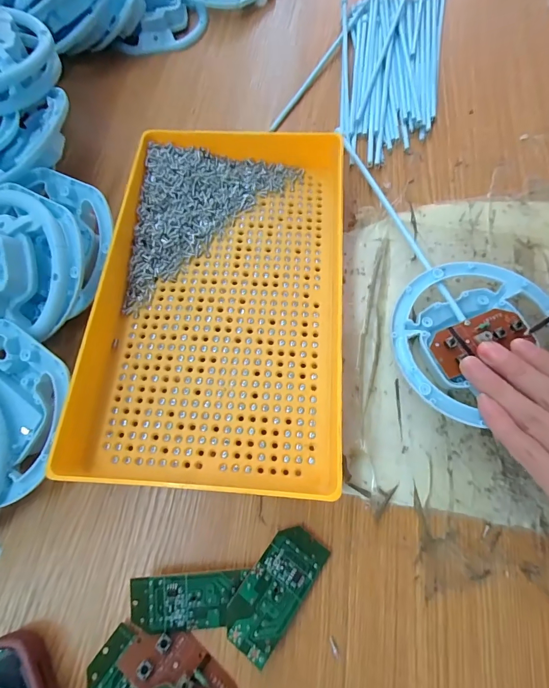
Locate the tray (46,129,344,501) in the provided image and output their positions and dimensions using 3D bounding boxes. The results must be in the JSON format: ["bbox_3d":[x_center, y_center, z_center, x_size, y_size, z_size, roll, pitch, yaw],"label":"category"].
[{"bbox_3d":[-0.035,-0.036,0.236,0.159,0.033,0.240,4,68,3],"label":"tray"}]

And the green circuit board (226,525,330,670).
[{"bbox_3d":[0.001,0.125,0.188,0.028,0.011,0.059,37,74,15],"label":"green circuit board"}]

